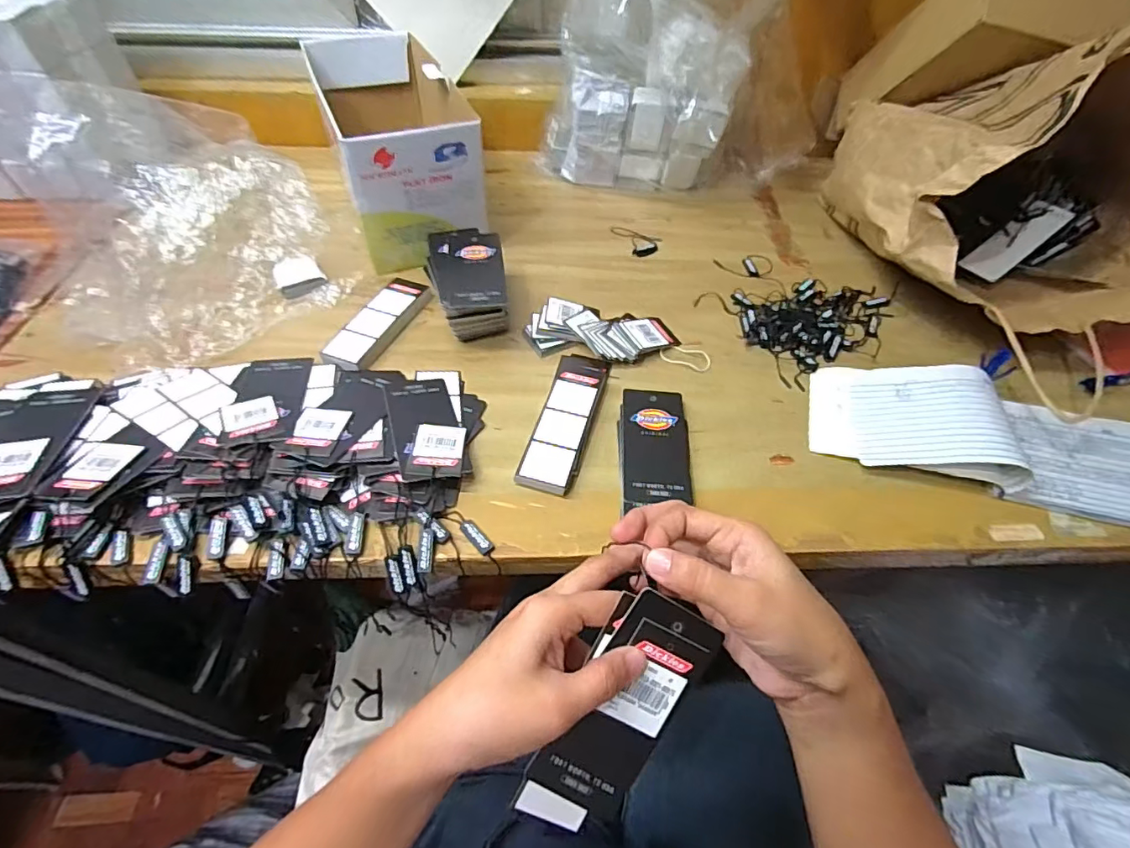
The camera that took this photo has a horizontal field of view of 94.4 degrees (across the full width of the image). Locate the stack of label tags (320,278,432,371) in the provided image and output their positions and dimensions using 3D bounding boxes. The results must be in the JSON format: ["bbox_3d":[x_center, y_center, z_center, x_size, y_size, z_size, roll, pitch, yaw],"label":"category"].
[{"bbox_3d":[-0.168,-0.094,0.480,0.040,0.013,0.123,18,51,12],"label":"stack of label tags"}]

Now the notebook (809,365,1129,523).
[{"bbox_3d":[0.340,0.007,0.407,0.271,0.031,0.102,14,51,9],"label":"notebook"}]

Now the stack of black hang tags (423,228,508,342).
[{"bbox_3d":[-0.091,-0.129,0.490,0.067,0.051,0.111,-5,51,-8],"label":"stack of black hang tags"}]

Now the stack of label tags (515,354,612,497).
[{"bbox_3d":[0.003,-0.009,0.419,0.044,0.017,0.143,12,50,7],"label":"stack of label tags"}]

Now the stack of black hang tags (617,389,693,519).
[{"bbox_3d":[0.069,0.018,0.401,0.055,0.009,0.113,6,50,1],"label":"stack of black hang tags"}]

